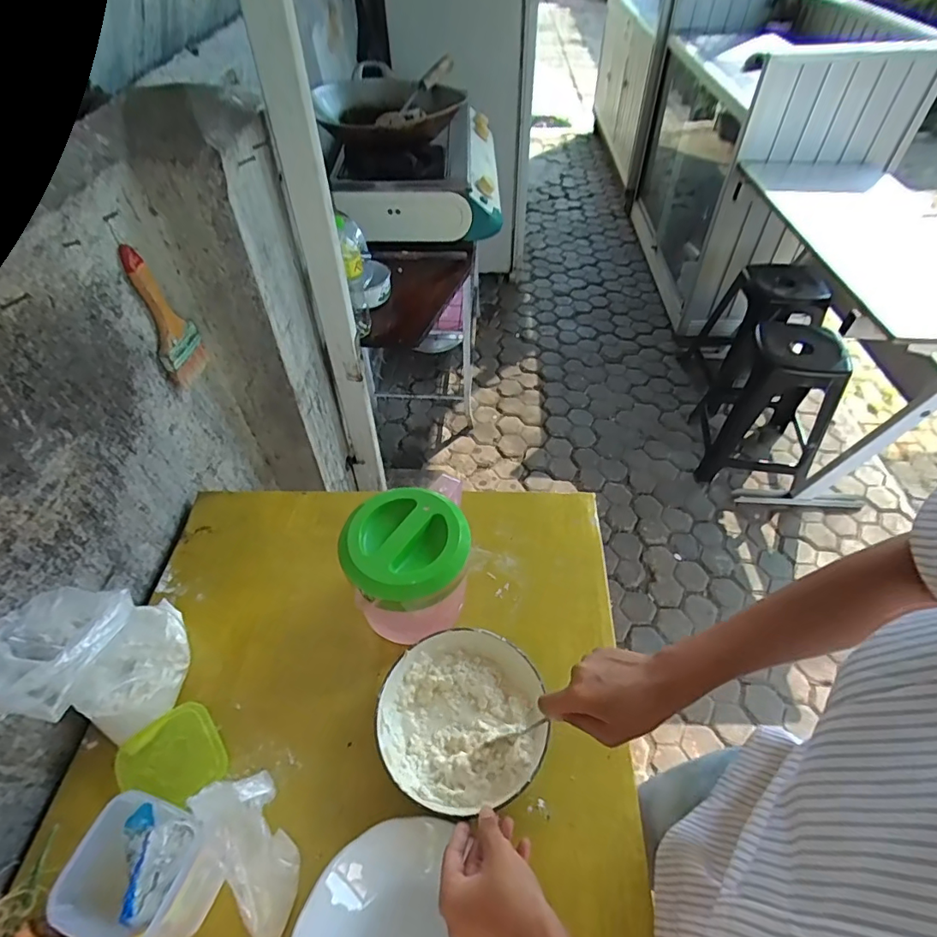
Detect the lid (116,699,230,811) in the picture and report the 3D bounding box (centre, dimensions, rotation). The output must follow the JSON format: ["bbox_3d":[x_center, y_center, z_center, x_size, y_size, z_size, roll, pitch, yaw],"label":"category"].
[{"bbox_3d":[-0.311,0.306,0.538,0.090,0.018,0.095,-34,63,-31],"label":"lid"}]

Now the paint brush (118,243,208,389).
[{"bbox_3d":[-0.416,-0.202,0.705,0.017,0.208,0.077,10,54,9],"label":"paint brush"}]

